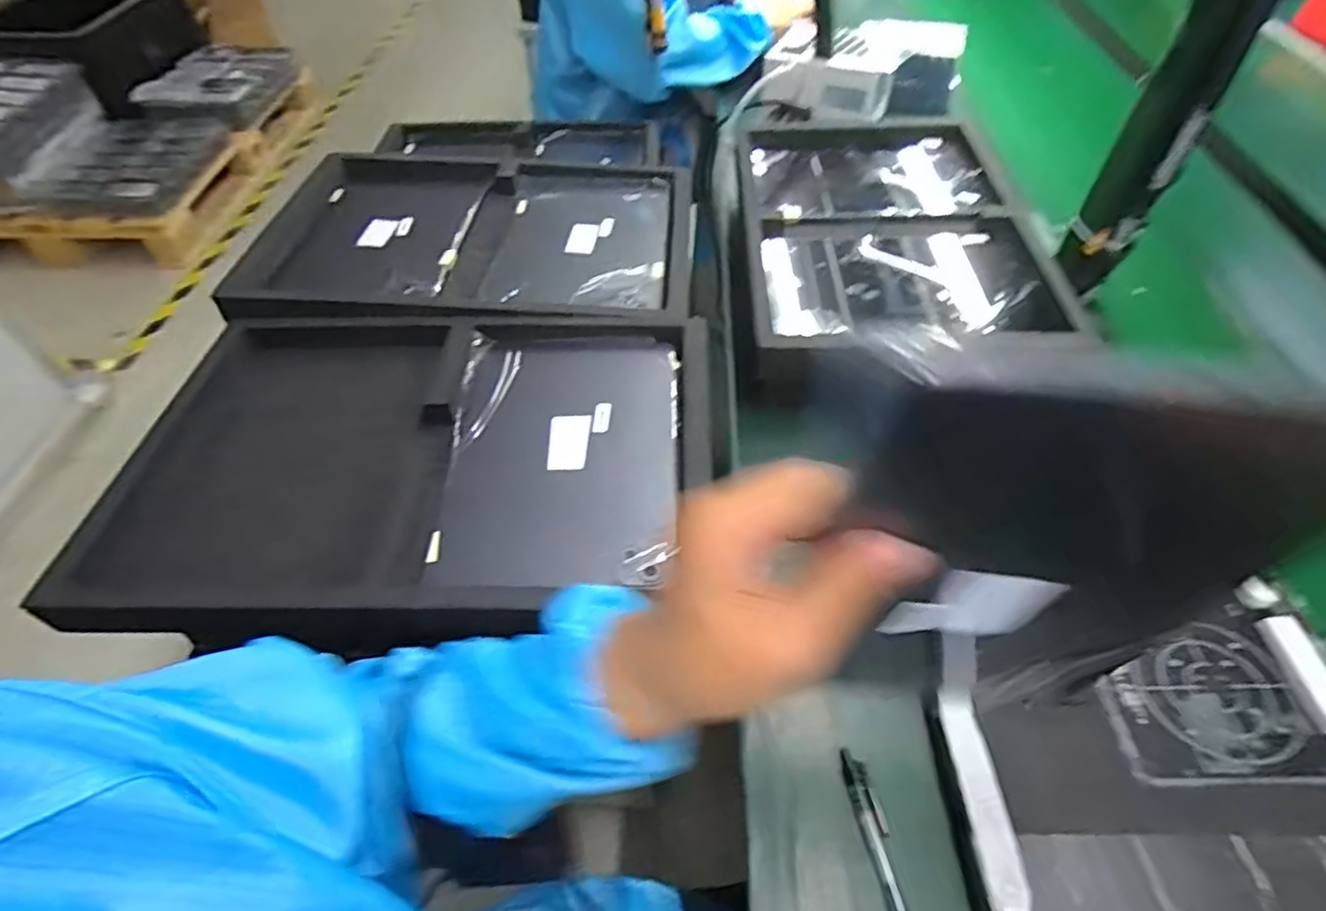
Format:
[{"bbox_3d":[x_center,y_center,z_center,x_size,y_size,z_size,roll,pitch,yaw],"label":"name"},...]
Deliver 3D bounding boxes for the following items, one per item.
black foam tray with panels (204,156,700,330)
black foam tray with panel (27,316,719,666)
[{"bbox_3d":[-0.190,-0.238,0.676,0.436,0.041,0.299,-4,51,-2],"label":"black foam tray with panels"},{"bbox_3d":[-0.181,0.004,0.492,0.430,0.035,0.316,0,51,1],"label":"black foam tray with panel"}]

